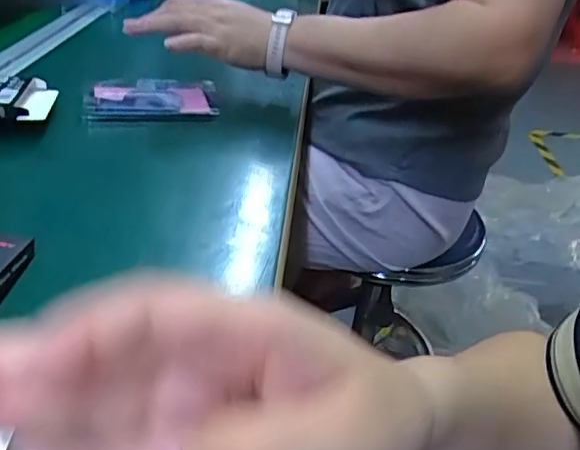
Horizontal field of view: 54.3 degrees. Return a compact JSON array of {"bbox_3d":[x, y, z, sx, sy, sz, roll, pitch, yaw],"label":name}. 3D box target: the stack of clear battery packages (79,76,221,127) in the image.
[{"bbox_3d":[-0.134,-0.119,0.548,0.121,0.022,0.067,-3,35,-15],"label":"stack of clear battery packages"}]

